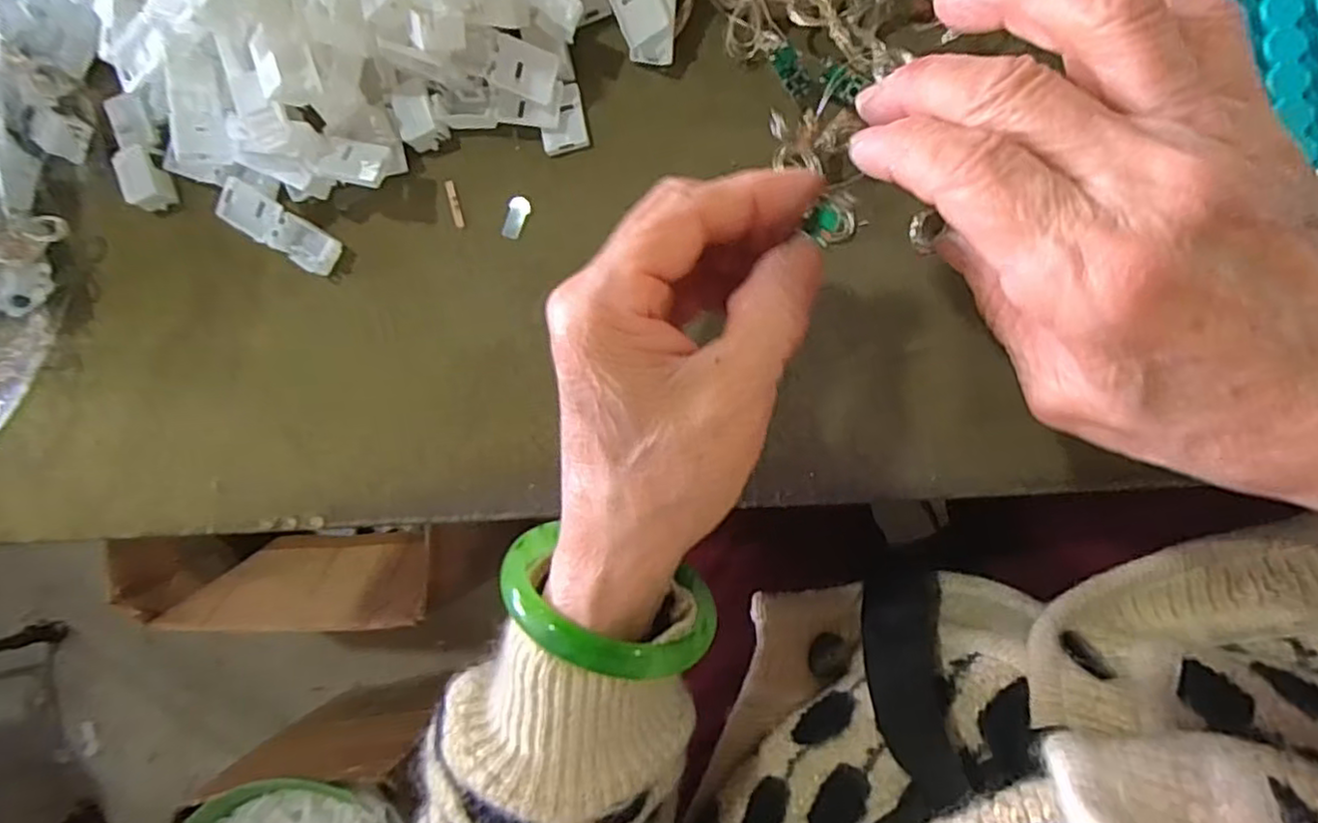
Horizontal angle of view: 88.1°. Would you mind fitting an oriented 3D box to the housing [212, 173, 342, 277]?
[{"bbox_3d":[-0.170,-0.082,0.306,0.056,0.014,0.018,32,94,9],"label":"housing"}]

